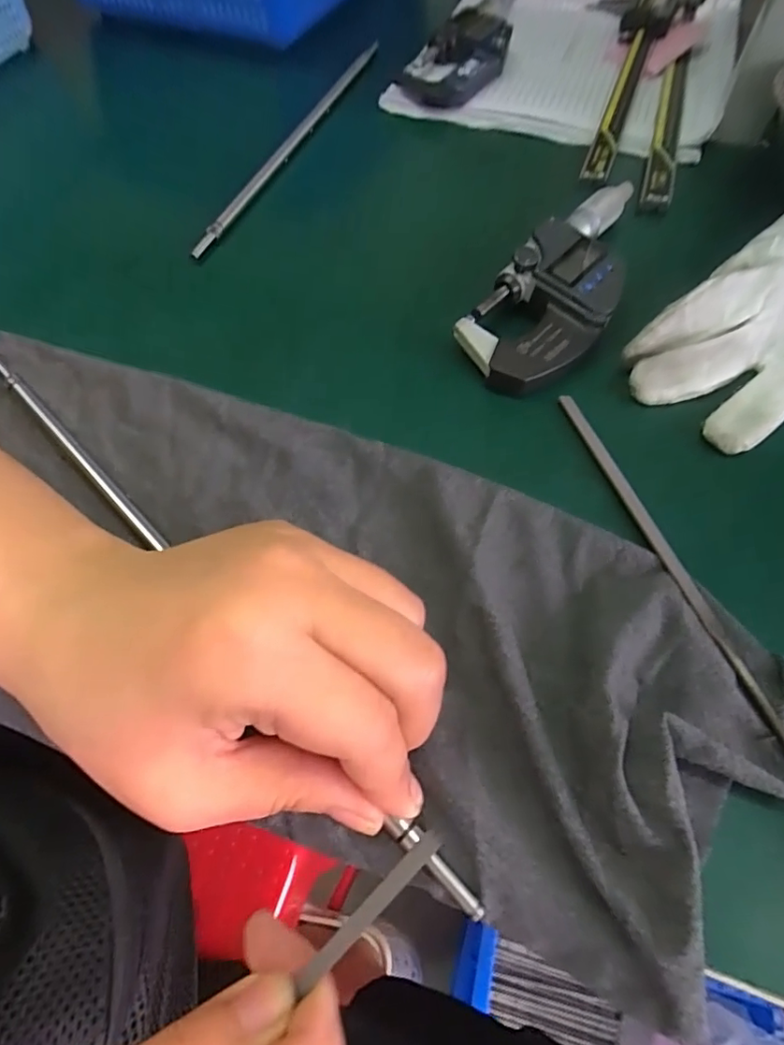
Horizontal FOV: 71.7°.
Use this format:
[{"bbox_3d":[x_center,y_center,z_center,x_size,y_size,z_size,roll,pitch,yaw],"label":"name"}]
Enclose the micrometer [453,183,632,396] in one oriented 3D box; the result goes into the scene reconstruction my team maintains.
[{"bbox_3d":[0.088,-0.116,0.258,0.052,0.022,0.142,38,67,19],"label":"micrometer"}]

